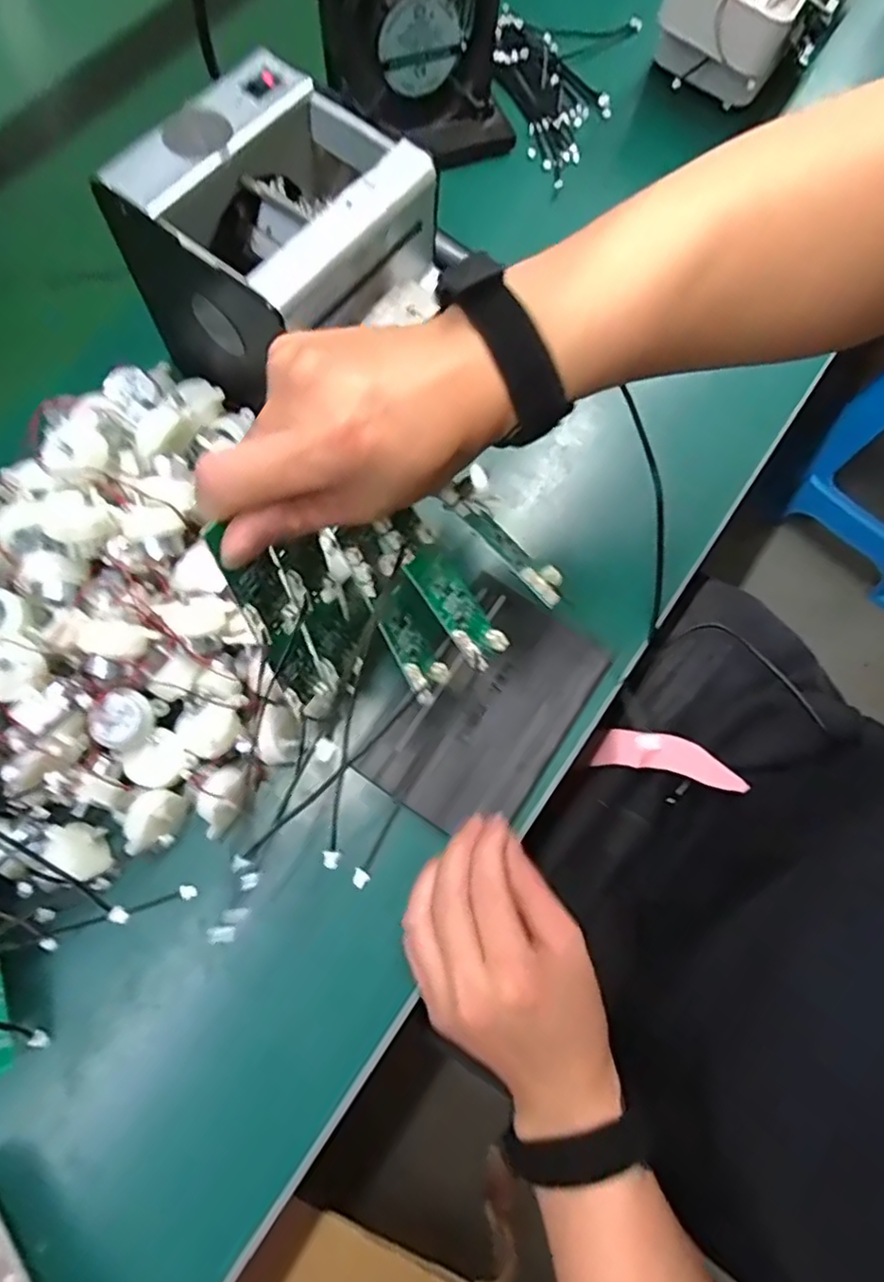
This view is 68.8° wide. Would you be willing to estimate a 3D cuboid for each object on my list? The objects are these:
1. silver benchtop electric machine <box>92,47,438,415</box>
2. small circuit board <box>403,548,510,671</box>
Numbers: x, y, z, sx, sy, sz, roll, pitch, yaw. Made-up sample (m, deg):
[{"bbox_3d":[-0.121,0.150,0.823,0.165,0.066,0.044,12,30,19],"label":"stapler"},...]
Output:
[{"bbox_3d":[-0.087,-0.215,0.388,0.123,0.146,0.136,43,76,12],"label":"silver benchtop electric machine"},{"bbox_3d":[0.007,-0.017,0.321,0.025,0.012,0.068,-44,116,-13],"label":"small circuit board"}]

